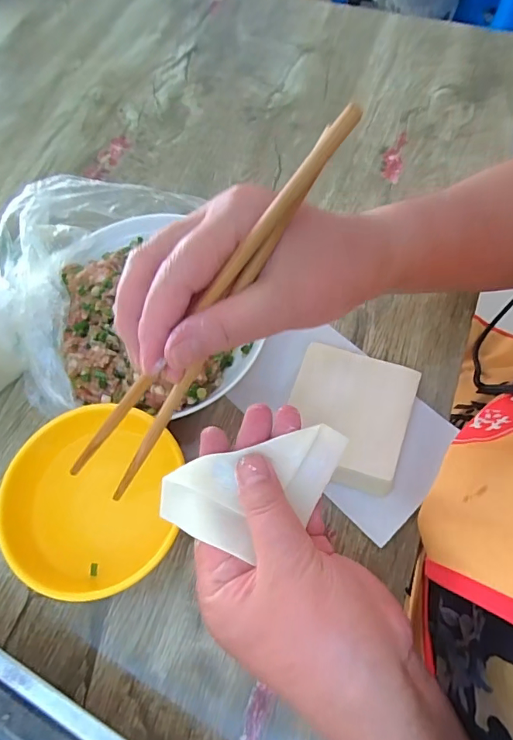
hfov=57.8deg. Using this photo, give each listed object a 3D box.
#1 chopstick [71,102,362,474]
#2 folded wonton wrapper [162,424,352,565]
[{"bbox_3d":[-0.035,-0.019,0.223,0.235,0.008,0.007,-47,66,26],"label":"chopstick"},{"bbox_3d":[0.003,0.062,0.241,0.099,0.022,0.048,-16,66,-15],"label":"folded wonton wrapper"}]

